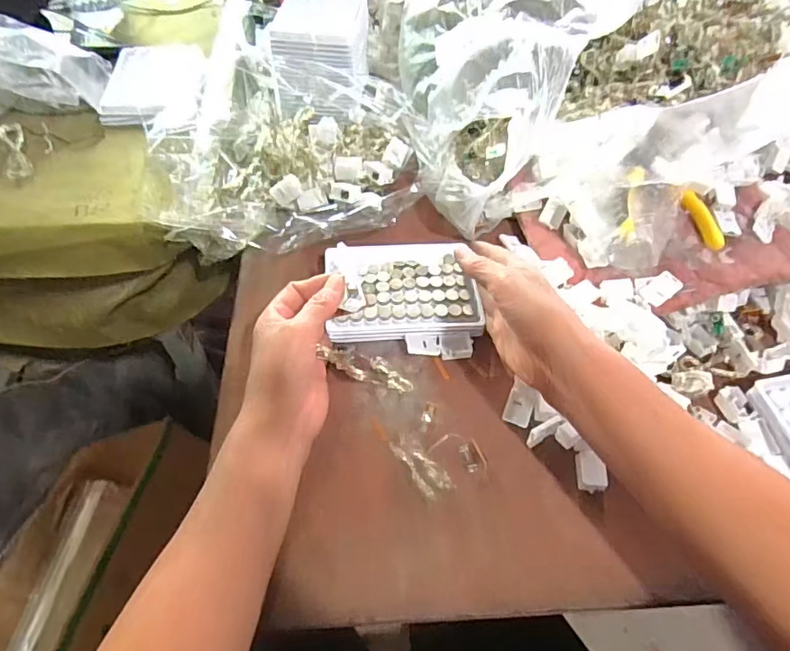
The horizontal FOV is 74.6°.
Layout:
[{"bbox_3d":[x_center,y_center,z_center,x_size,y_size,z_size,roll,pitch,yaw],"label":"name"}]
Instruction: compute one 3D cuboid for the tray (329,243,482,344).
[{"bbox_3d":[0.006,-0.034,0.447,0.125,0.015,0.097,0,57,-4],"label":"tray"}]

